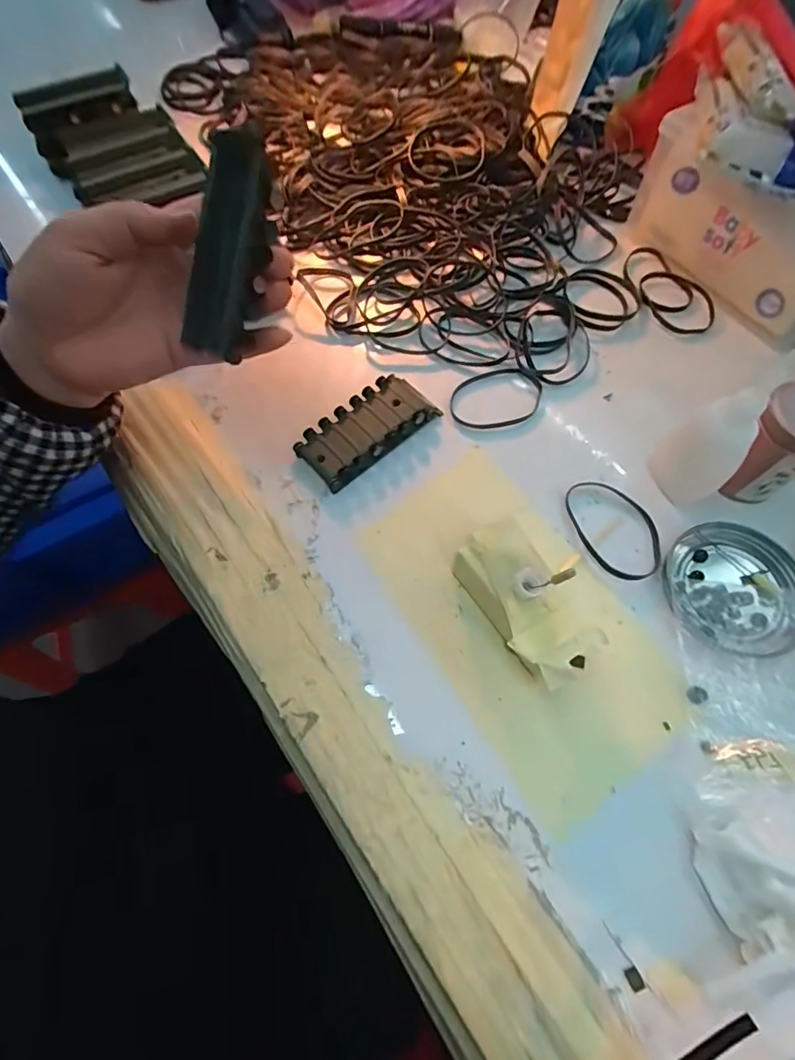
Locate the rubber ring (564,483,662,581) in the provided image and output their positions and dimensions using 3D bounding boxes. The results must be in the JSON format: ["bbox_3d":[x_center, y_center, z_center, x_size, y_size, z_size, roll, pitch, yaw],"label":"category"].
[{"bbox_3d":[0.135,-0.002,0.300,0.048,0.004,0.069,-17,66,-7],"label":"rubber ring"}]

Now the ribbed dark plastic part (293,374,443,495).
[{"bbox_3d":[-0.020,-0.068,0.327,0.093,0.016,0.044,-40,71,-16],"label":"ribbed dark plastic part"}]

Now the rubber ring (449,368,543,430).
[{"bbox_3d":[0.070,-0.094,0.345,0.069,0.005,0.048,-17,66,-7],"label":"rubber ring"}]

